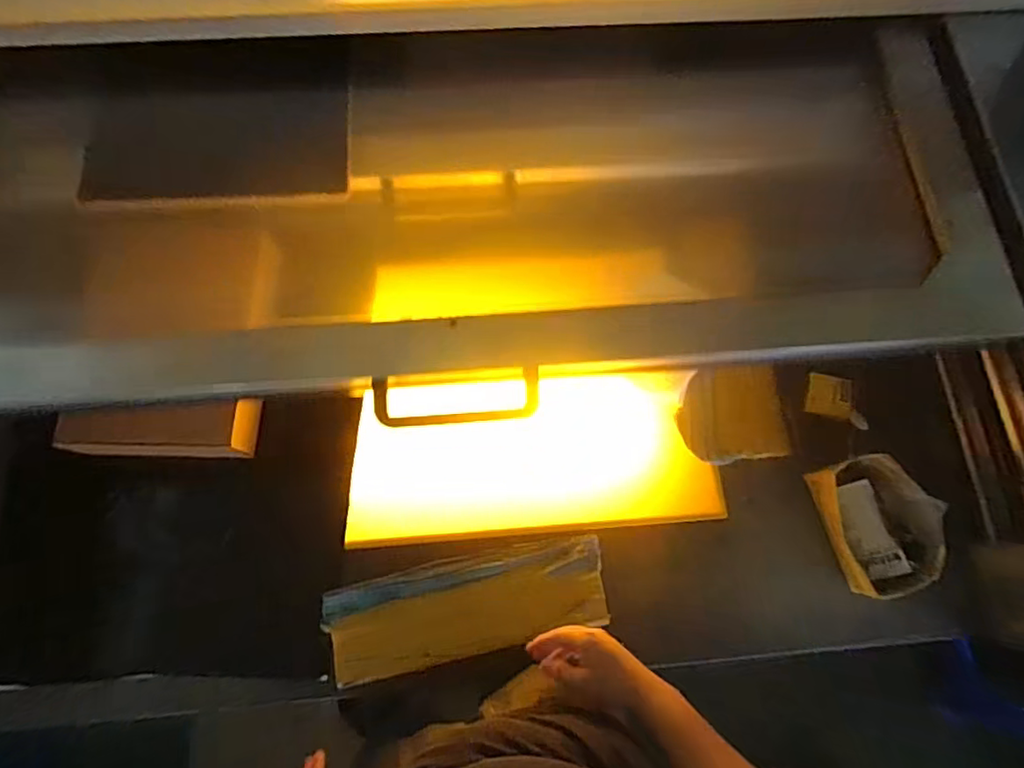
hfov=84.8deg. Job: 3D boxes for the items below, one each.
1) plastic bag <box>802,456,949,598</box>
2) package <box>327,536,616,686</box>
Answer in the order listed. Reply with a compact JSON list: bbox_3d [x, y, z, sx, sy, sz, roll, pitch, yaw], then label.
[{"bbox_3d":[0.560,0.217,0.856,0.129,0.112,0.214,-5,74,-4],"label":"plastic bag"},{"bbox_3d":[-0.066,0.334,0.846,0.406,0.039,0.138,-10,74,-5],"label":"package"}]

